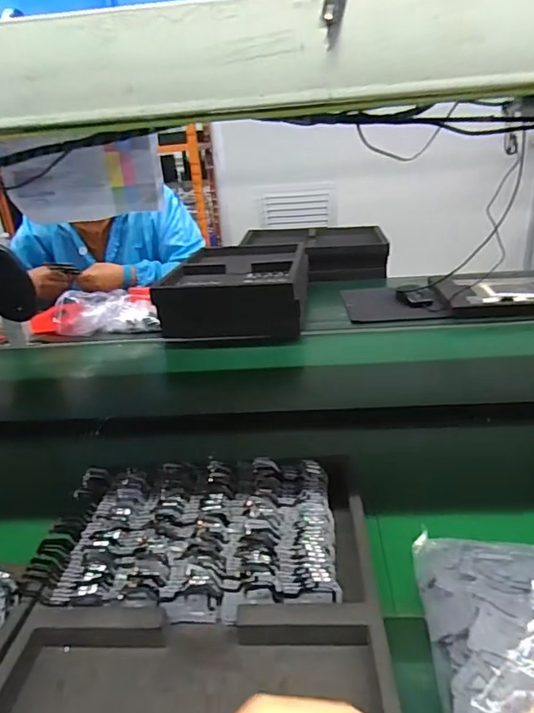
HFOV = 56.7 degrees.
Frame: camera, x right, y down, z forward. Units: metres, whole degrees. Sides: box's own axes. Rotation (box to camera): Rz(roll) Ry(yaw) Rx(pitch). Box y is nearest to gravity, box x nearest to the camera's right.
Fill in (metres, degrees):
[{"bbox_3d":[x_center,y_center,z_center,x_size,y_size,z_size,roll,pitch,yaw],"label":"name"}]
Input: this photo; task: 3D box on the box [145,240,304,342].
[{"bbox_3d":[-0.066,-0.173,1.166,0.310,0.114,0.385,-2,25,6],"label":"box"}]

